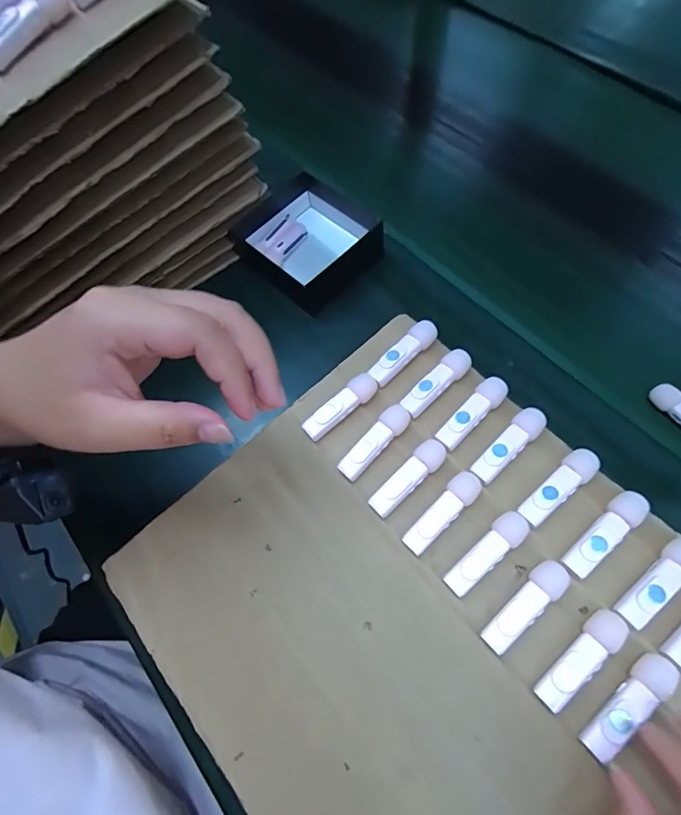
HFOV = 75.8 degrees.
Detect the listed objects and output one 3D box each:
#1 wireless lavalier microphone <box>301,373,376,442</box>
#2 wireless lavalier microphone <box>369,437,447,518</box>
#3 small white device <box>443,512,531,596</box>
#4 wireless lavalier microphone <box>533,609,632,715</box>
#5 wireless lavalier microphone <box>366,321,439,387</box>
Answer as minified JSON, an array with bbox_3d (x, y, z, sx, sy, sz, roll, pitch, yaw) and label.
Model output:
[{"bbox_3d":[0.000,-0.001,0.327,0.064,0.013,0.017,-40,68,-4],"label":"wireless lavalier microphone"},{"bbox_3d":[0.047,0.048,0.302,0.064,0.016,0.018,-41,69,-16],"label":"wireless lavalier microphone"},{"bbox_3d":[0.092,0.093,0.279,0.063,0.018,0.019,-36,68,-14],"label":"small white device"},{"bbox_3d":[0.137,0.145,0.252,0.064,0.021,0.020,-36,68,-14],"label":"wireless lavalier microphone"},{"bbox_3d":[0.049,-0.042,0.338,0.063,0.013,0.016,-43,69,-6],"label":"wireless lavalier microphone"}]

